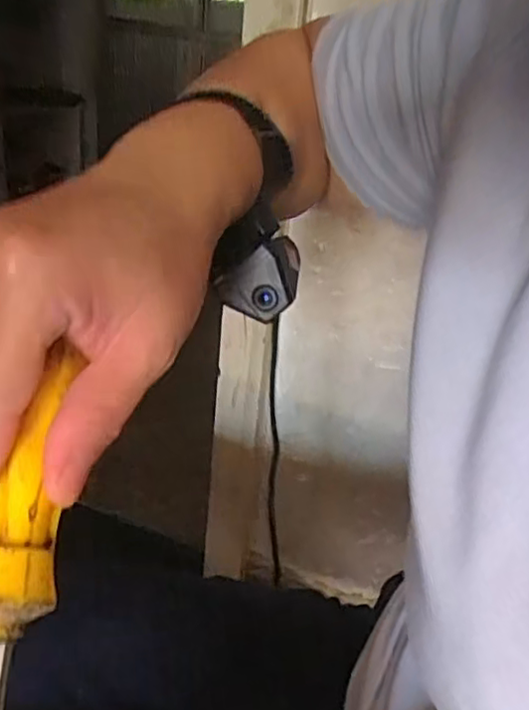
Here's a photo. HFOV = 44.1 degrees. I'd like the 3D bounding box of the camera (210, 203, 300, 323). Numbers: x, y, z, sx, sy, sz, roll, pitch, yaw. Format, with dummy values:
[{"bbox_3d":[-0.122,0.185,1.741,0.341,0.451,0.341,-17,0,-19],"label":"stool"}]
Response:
[{"bbox_3d":[-0.002,-0.037,0.292,0.034,0.037,0.024,10,25,6],"label":"camera"}]

